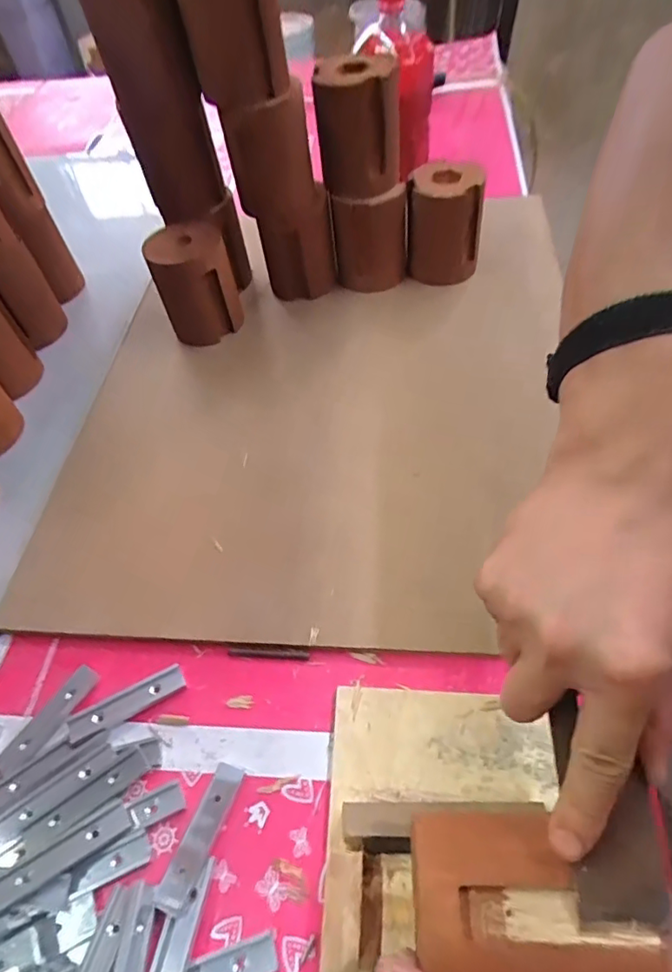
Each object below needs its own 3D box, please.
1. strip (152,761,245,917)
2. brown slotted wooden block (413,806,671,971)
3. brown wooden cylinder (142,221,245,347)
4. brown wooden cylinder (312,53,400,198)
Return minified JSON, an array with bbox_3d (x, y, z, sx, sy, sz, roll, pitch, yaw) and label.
[{"bbox_3d":[-0.083,0.212,0.337,0.018,0.012,0.079,16,57,15],"label":"strip"},{"bbox_3d":[0.085,0.183,0.246,0.098,0.023,0.069,0,55,5],"label":"brown slotted wooden block"},{"bbox_3d":[-0.146,-0.210,0.589,0.080,0.110,0.069,-18,55,-8],"label":"brown wooden cylinder"},{"bbox_3d":[0.020,-0.359,0.556,0.069,0.108,0.068,-39,61,-21],"label":"brown wooden cylinder"}]

